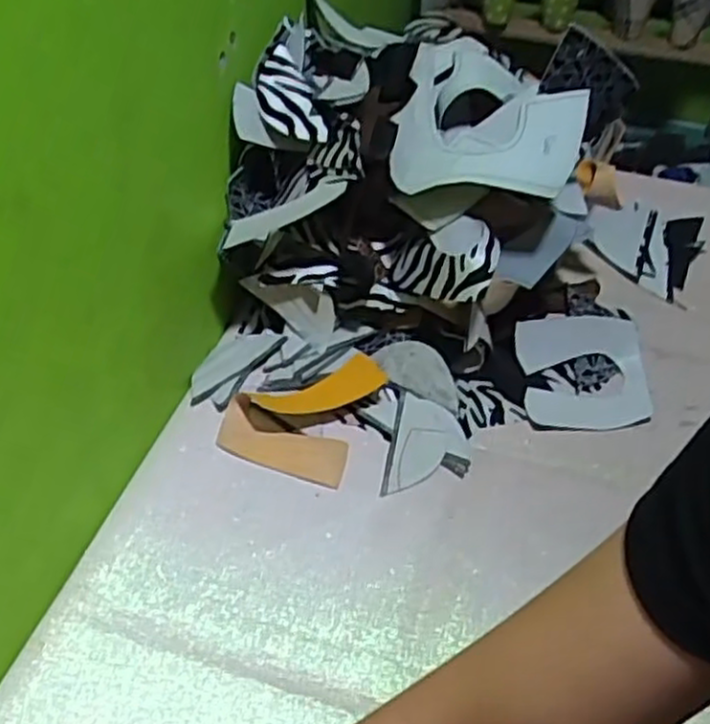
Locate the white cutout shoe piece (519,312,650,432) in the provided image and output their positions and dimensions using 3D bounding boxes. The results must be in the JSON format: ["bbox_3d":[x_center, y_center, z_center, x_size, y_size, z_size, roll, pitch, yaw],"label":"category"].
[{"bbox_3d":[0.227,0.011,0.749,0.127,0.025,0.114,1,67,-7],"label":"white cutout shoe piece"}]

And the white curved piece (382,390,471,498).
[{"bbox_3d":[0.067,0.075,0.699,0.067,0.015,0.114,12,45,4],"label":"white curved piece"}]

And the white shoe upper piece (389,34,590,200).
[{"bbox_3d":[0.122,-0.227,0.699,0.159,0.056,0.193,6,45,4],"label":"white shoe upper piece"}]

